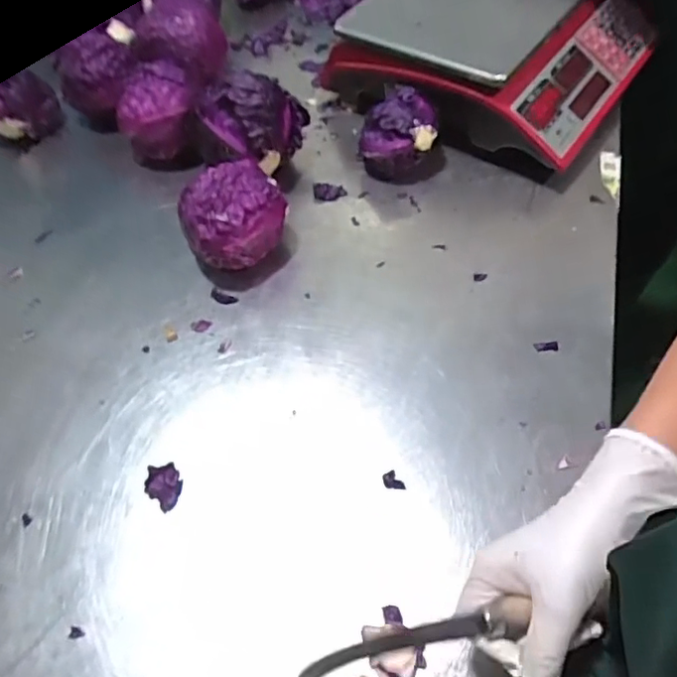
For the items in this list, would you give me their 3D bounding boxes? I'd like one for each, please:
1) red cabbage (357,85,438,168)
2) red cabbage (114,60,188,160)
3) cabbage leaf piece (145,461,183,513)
[{"bbox_3d":[0.065,-0.227,0.640,0.085,0.086,0.083,1,58,4],"label":"red cabbage"},{"bbox_3d":[-0.198,-0.242,0.644,0.089,0.095,0.067,-21,59,-9],"label":"red cabbage"},{"bbox_3d":[-0.139,0.117,0.458,0.026,0.013,0.034,-25,60,-12],"label":"cabbage leaf piece"}]

